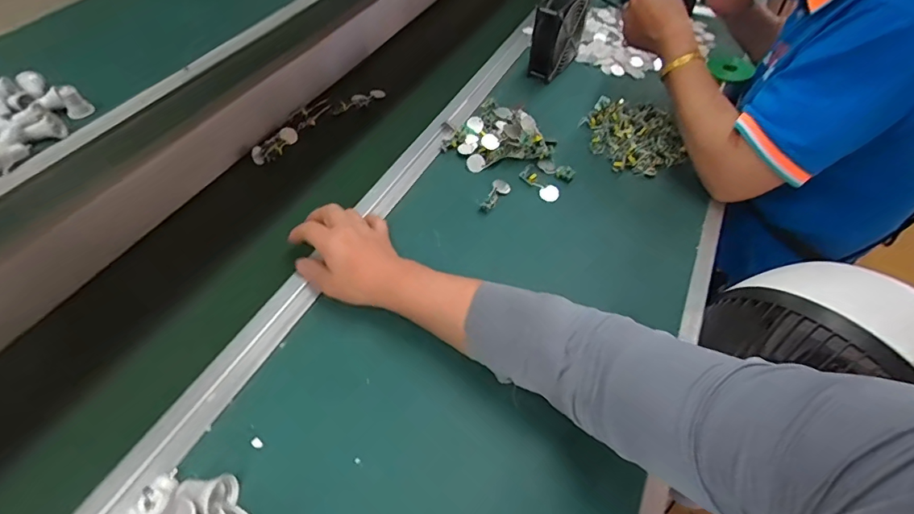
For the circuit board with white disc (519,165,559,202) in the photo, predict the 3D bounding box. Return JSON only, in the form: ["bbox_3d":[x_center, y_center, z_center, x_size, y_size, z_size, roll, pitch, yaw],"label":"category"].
[{"bbox_3d":[0.114,-0.100,0.623,0.028,0.014,0.060,-31,58,-23],"label":"circuit board with white disc"}]

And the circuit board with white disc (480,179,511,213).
[{"bbox_3d":[0.053,-0.082,0.613,0.026,0.012,0.064,17,53,12],"label":"circuit board with white disc"}]

